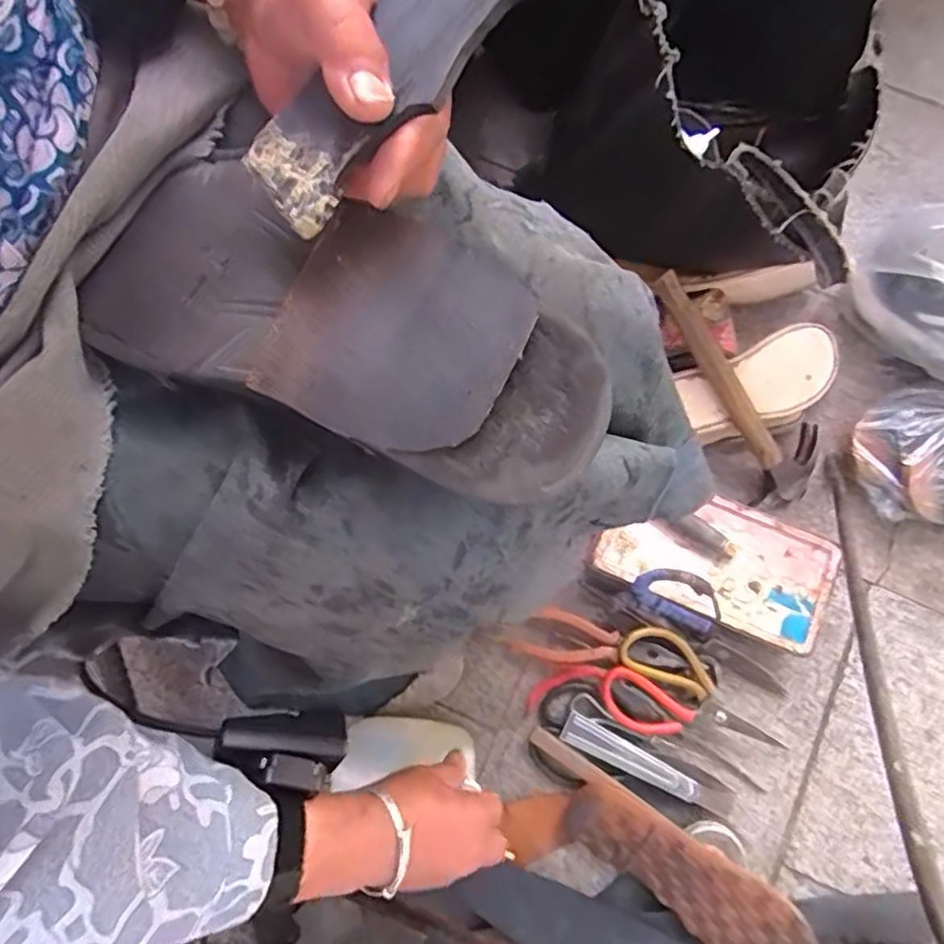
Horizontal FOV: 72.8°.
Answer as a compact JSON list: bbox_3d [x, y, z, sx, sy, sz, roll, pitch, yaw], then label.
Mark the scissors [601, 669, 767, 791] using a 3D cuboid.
[{"bbox_3d":[0.206,0.256,0.623,0.183,0.014,0.048,34,82,6],"label":"scissors"}]

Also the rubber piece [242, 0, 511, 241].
[{"bbox_3d":[-0.036,-0.144,0.236,0.046,0.010,0.117,43,93,8],"label":"rubber piece"}]

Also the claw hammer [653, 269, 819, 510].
[{"bbox_3d":[0.285,-0.070,0.678,0.118,0.053,0.238,-37,97,-6],"label":"claw hammer"}]

